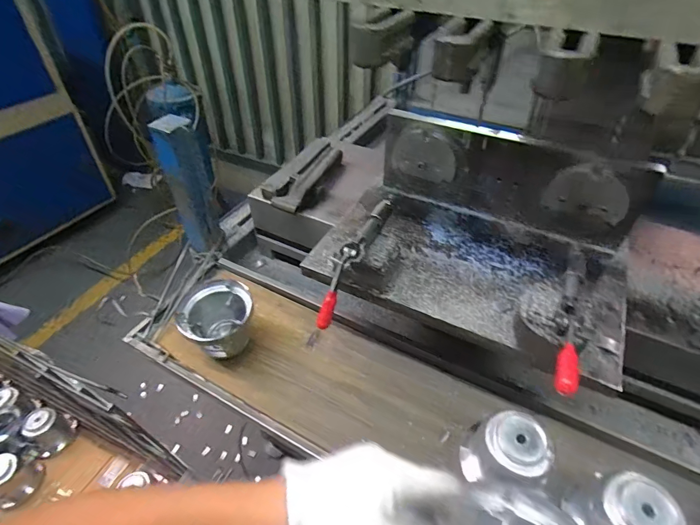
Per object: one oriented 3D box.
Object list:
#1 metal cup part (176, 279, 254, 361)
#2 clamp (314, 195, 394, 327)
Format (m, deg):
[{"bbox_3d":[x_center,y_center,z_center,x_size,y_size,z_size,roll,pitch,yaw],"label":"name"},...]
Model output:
[{"bbox_3d":[-0.172,0.082,0.537,0.092,0.078,0.092,-11,45,-12],"label":"metal cup part"},{"bbox_3d":[0.008,-0.012,0.424,0.022,0.047,0.172,22,69,21],"label":"clamp"}]

